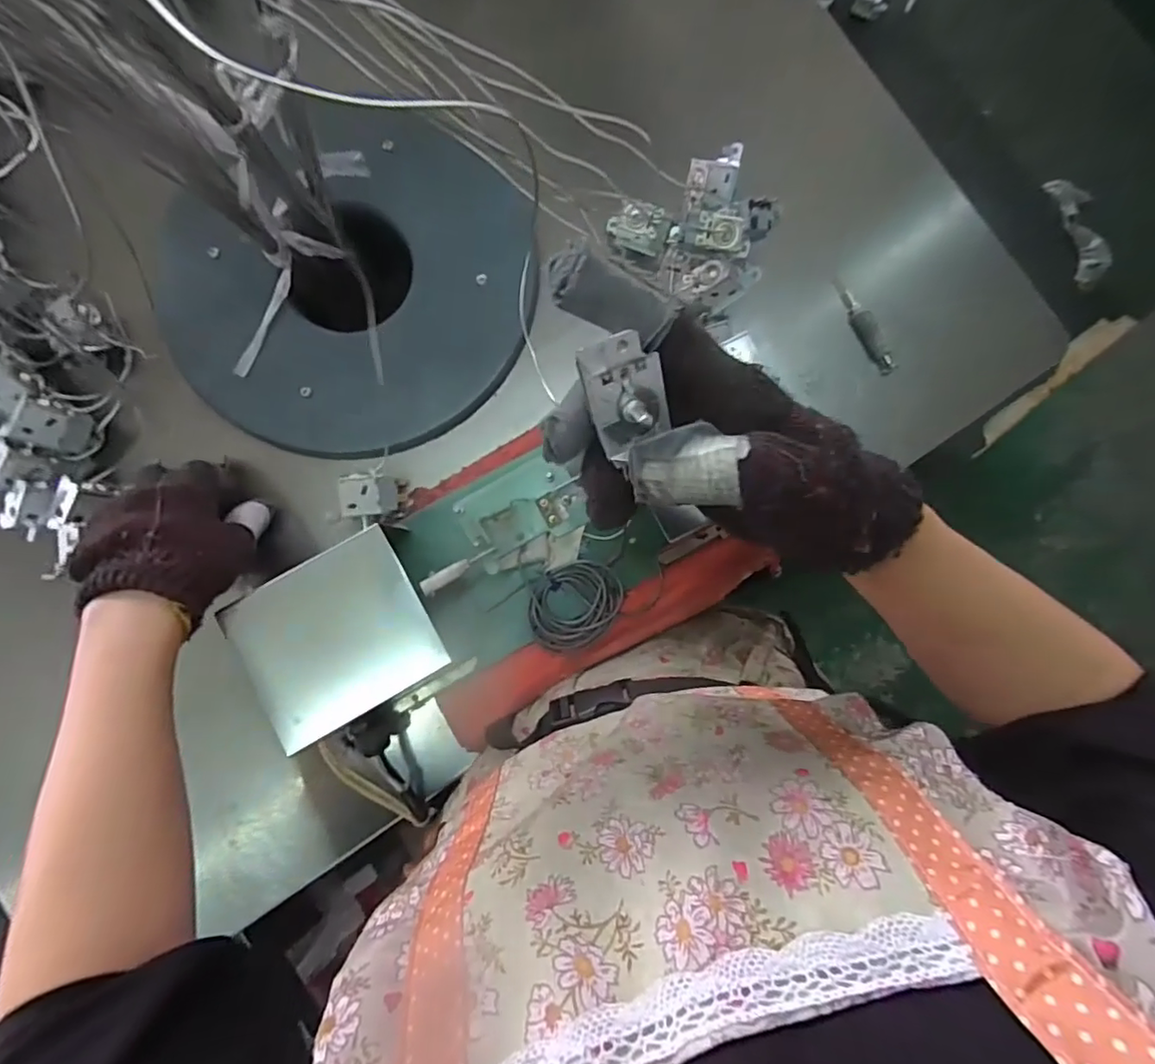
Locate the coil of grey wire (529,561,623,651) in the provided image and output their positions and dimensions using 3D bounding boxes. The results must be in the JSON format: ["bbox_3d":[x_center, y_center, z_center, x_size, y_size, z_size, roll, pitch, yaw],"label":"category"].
[{"bbox_3d":[-0.003,0.059,0.469,0.063,0.011,0.077,40,85,2],"label":"coil of grey wire"}]

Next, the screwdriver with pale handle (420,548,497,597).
[{"bbox_3d":[-0.088,0.026,0.424,0.059,0.008,0.012,-32,86,-4],"label":"screwdriver with pale handle"}]

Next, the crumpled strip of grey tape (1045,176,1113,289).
[{"bbox_3d":[0.693,-0.413,0.795,0.058,0.036,0.163,-10,85,-2],"label":"crumpled strip of grey tape"}]

